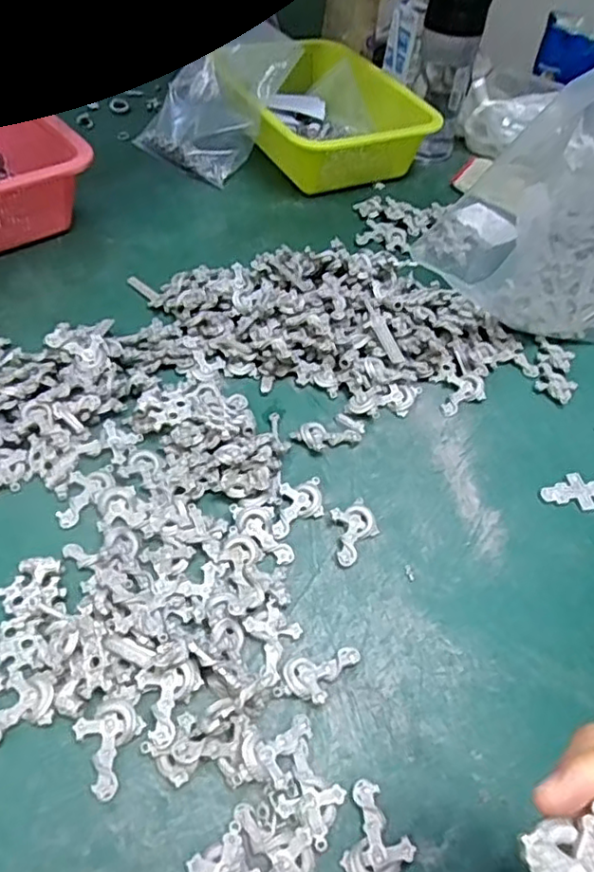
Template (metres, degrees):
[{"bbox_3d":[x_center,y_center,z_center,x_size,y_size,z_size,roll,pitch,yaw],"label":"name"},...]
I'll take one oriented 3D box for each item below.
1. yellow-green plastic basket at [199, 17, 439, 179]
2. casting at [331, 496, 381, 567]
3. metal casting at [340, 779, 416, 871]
[{"bbox_3d":[0.025,-0.399,0.788,0.193,0.078,0.259,-13,50,-17],"label":"yellow-green plastic basket"},{"bbox_3d":[0.039,0.064,0.417,0.029,0.011,0.044,-1,48,-7],"label":"casting"},{"bbox_3d":[0.039,0.193,0.301,0.031,0.011,0.047,14,48,7],"label":"metal casting"}]

